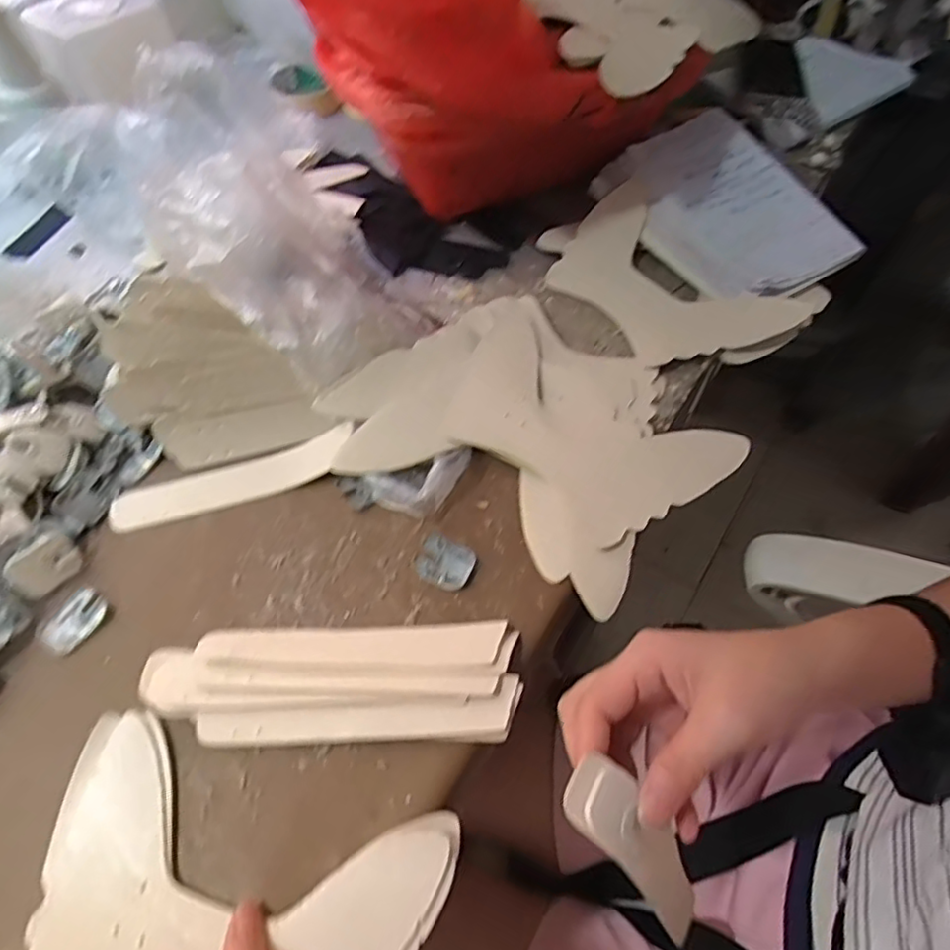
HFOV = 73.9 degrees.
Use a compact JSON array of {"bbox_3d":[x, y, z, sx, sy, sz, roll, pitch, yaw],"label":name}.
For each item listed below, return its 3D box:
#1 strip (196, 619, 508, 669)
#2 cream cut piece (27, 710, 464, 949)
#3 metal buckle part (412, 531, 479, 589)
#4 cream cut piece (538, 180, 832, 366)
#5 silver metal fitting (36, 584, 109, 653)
[{"bbox_3d":[-0.076,0.105,0.389,0.184,0.005,0.030,-1,41,0],"label":"strip"},{"bbox_3d":[-0.122,0.209,0.323,0.215,0.018,0.134,6,59,6],"label":"cream cut piece"},{"bbox_3d":[-0.020,0.059,0.428,0.038,0.006,0.033,25,61,17],"label":"metal buckle part"},{"bbox_3d":[0.179,-0.183,0.569,0.175,0.018,0.223,-33,62,-18],"label":"cream cut piece"},{"bbox_3d":[-0.261,0.095,0.412,0.032,0.005,0.041,33,64,21],"label":"silver metal fitting"}]

